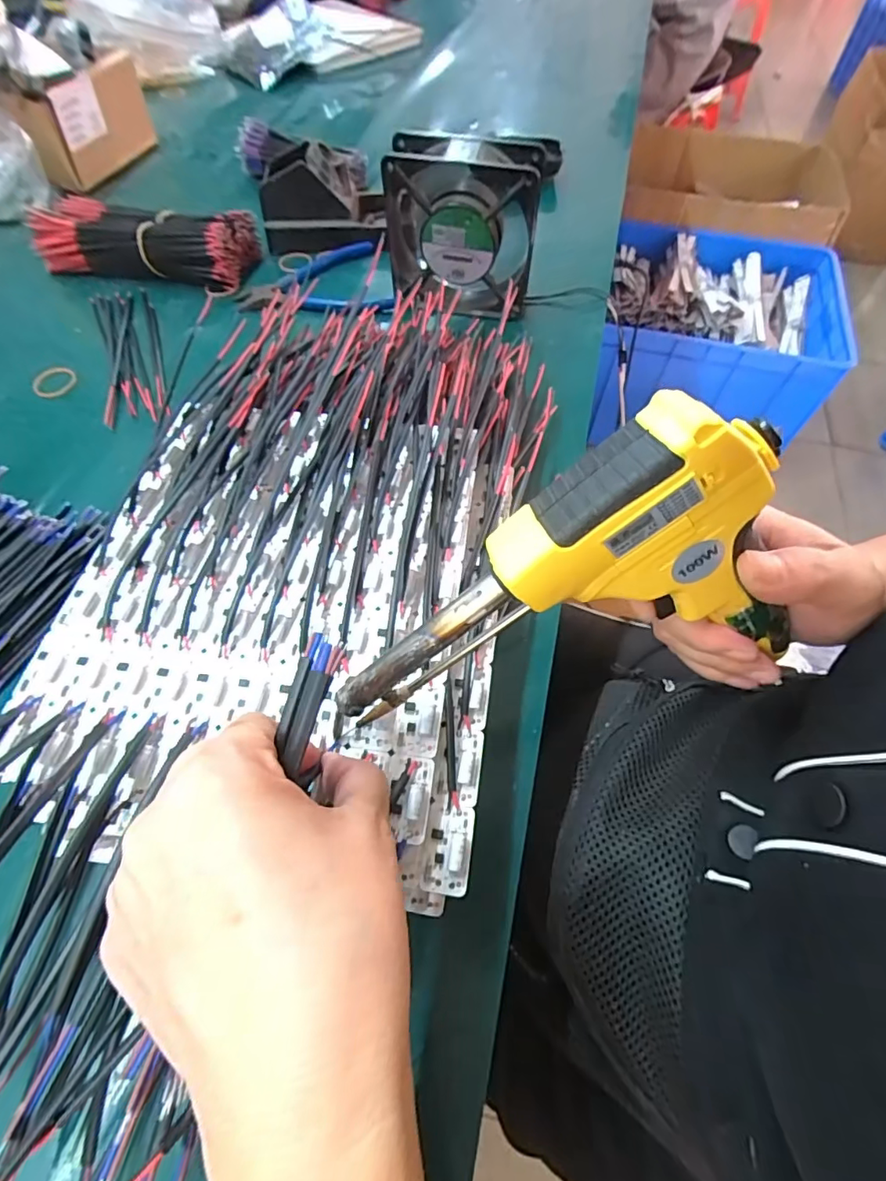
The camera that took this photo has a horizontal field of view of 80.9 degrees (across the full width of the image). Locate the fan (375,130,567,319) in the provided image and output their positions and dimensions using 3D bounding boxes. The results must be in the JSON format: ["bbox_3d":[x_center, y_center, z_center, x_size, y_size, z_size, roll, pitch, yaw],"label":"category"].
[{"bbox_3d":[0.017,-0.295,0.429,0.125,0.119,0.036,10,59,6],"label":"fan"}]

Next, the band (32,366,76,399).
[{"bbox_3d":[-0.327,-0.176,0.437,0.034,0.004,0.033,0,59,0],"label":"band"}]

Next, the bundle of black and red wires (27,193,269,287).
[{"bbox_3d":[-0.292,-0.344,0.510,0.203,0.047,0.079,11,60,7],"label":"bundle of black and red wires"}]

